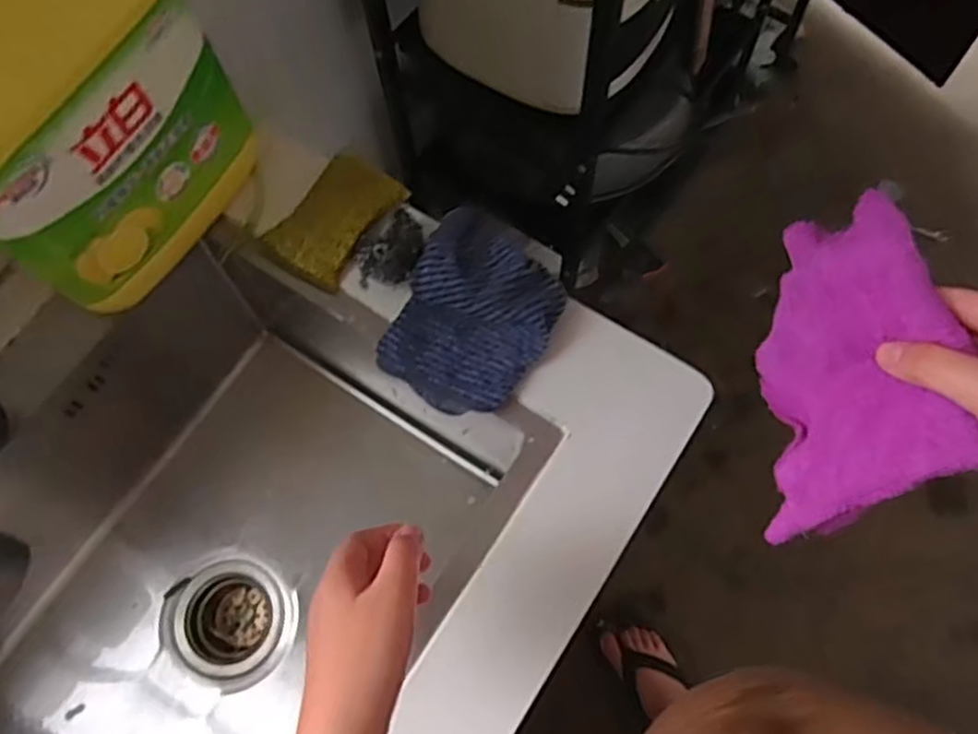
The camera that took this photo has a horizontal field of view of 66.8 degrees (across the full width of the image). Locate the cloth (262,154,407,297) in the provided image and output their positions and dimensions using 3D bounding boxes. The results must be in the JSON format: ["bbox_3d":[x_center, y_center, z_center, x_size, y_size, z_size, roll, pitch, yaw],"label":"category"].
[{"bbox_3d":[-0.133,-0.127,0.645,0.076,0.015,0.111,34,74,14],"label":"cloth"}]

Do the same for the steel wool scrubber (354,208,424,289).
[{"bbox_3d":[-0.082,-0.098,0.611,0.057,0.033,0.061,-1,69,2],"label":"steel wool scrubber"}]

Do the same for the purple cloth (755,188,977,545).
[{"bbox_3d":[0.206,0.005,0.431,0.056,0.144,0.169,1,69,3],"label":"purple cloth"}]

